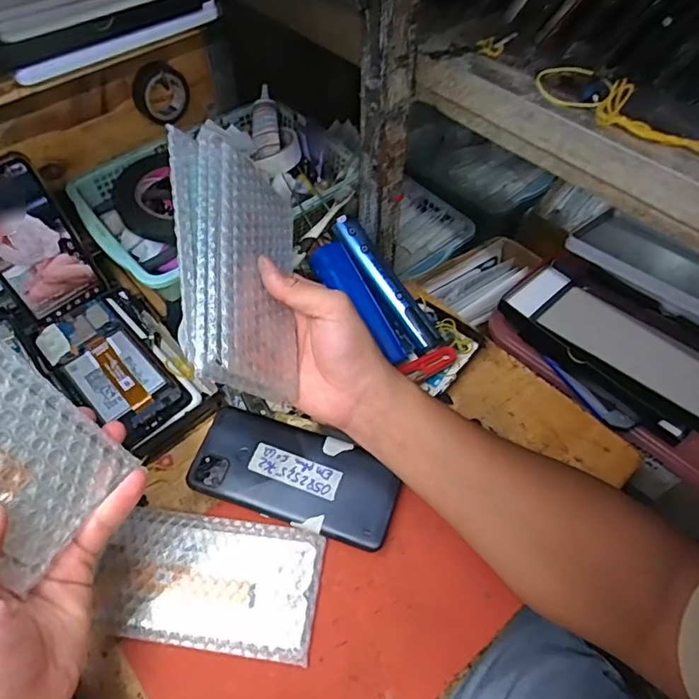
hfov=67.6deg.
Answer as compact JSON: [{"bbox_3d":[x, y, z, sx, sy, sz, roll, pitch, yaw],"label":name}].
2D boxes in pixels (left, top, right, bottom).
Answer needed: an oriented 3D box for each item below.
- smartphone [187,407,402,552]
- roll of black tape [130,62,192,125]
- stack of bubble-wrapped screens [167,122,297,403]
[{"bbox_3d":[-0.043,0.100,0.421,0.163,0.012,0.075,16,56,11],"label":"smartphone"},{"bbox_3d":[-0.195,-0.267,0.545,0.057,0.058,0.015,-34,45,-14],"label":"roll of black tape"},{"bbox_3d":[-0.069,-0.060,0.364,0.100,0.021,0.188,9,66,-51],"label":"stack of bubble-wrapped screens"}]

